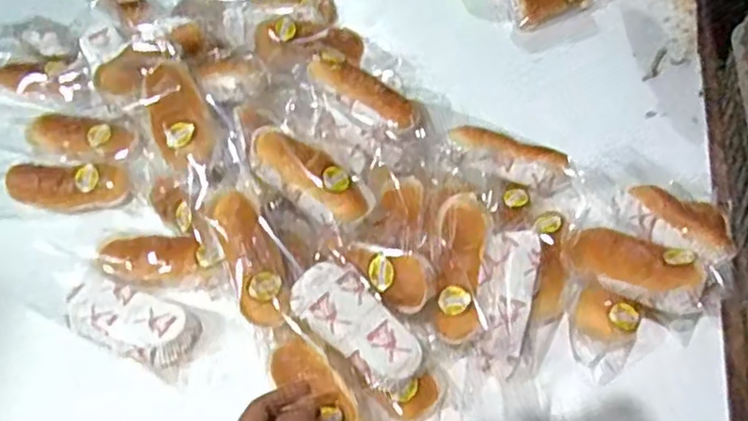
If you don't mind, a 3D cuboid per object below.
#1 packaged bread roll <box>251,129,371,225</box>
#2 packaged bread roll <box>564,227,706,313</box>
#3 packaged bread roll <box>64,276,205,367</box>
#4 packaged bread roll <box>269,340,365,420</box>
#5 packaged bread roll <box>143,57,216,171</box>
[{"bbox_3d":[-0.066,-0.033,0.688,0.132,0.037,0.051,35,55,-1],"label":"packaged bread roll"},{"bbox_3d":[0.259,0.054,0.681,0.146,0.039,0.063,22,51,42],"label":"packaged bread roll"},{"bbox_3d":[-0.258,0.114,0.708,0.152,0.040,0.068,15,54,14],"label":"packaged bread roll"},{"bbox_3d":[-0.053,0.183,0.640,0.058,0.046,0.137,-27,65,-21],"label":"packaged bread roll"},{"bbox_3d":[-0.220,-0.107,0.764,0.064,0.039,0.148,-19,53,-12],"label":"packaged bread roll"}]

